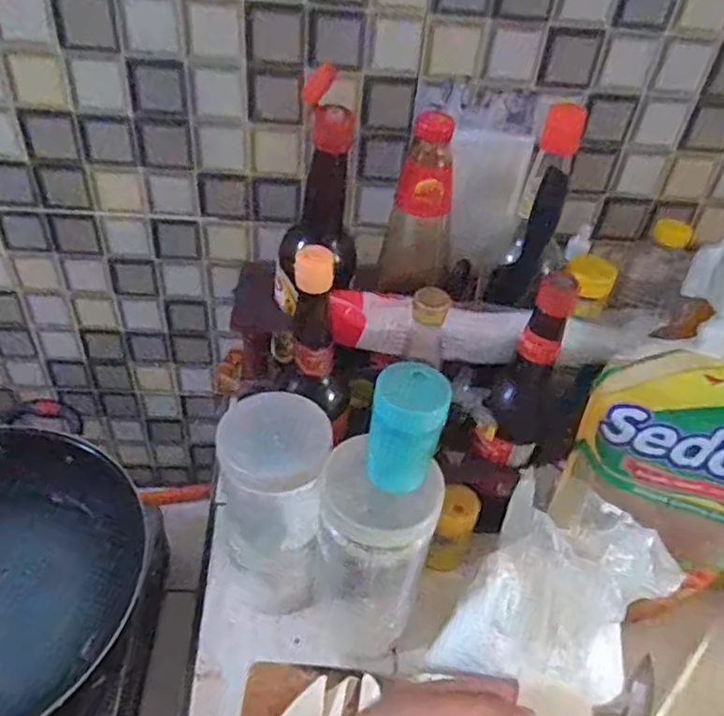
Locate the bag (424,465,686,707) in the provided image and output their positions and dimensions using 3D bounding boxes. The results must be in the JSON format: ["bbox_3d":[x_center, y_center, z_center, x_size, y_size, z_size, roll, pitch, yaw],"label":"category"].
[{"bbox_3d":[0.164,0.198,0.521,0.133,0.186,0.141,29,47,23],"label":"bag"}]

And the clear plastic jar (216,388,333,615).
[{"bbox_3d":[-0.078,0.127,0.536,0.091,0.195,0.081,4,42,-2],"label":"clear plastic jar"}]

